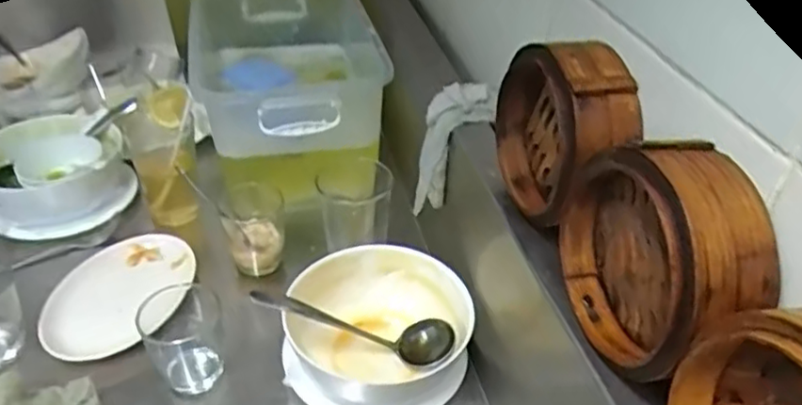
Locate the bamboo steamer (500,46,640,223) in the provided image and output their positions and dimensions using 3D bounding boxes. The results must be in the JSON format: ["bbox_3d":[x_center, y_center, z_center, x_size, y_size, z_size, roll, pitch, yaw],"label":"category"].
[{"bbox_3d":[0.127,-0.058,0.532,0.065,0.136,0.149,-9,39,-16],"label":"bamboo steamer"}]

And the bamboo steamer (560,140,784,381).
[{"bbox_3d":[0.161,0.032,0.418,0.063,0.133,0.149,-6,39,-13],"label":"bamboo steamer"}]

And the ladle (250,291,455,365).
[{"bbox_3d":[-0.052,0.123,0.688,0.213,0.049,0.045,16,37,-7],"label":"ladle"}]

